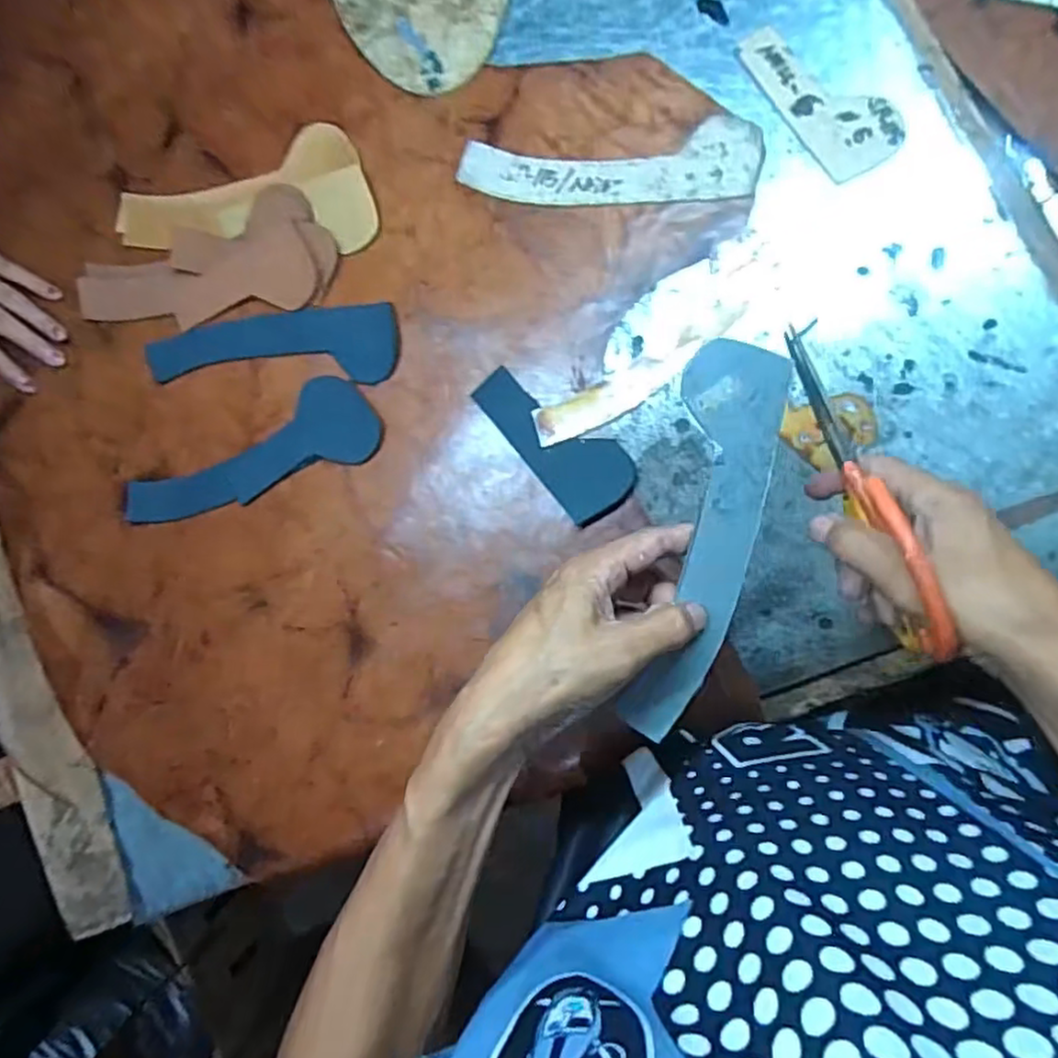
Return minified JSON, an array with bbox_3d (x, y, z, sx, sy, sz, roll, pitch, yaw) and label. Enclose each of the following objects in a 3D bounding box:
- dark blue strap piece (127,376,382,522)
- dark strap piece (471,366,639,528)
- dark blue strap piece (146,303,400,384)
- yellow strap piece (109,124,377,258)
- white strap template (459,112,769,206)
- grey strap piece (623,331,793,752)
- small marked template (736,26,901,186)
[{"bbox_3d":[-0.214,-0.057,0.526,0.206,0.007,0.066,-19,85,5],"label":"dark blue strap piece"},{"bbox_3d":[0.020,-0.066,0.485,0.058,0.004,0.127,-40,84,7],"label":"dark strap piece"},{"bbox_3d":[-0.197,-0.138,0.527,0.202,0.006,0.055,0,89,11],"label":"dark blue strap piece"},{"bbox_3d":[-0.222,-0.263,0.530,0.223,0.005,0.093,5,90,10],"label":"yellow strap piece"},{"bbox_3d":[0.055,-0.254,0.485,0.207,0.004,0.054,0,90,10],"label":"white strap template"},{"bbox_3d":[0.089,0.008,0.347,0.048,0.006,0.198,10,96,1],"label":"grey strap piece"},{"bbox_3d":[0.195,-0.290,0.460,0.052,0.004,0.123,-35,81,10],"label":"small marked template"}]

